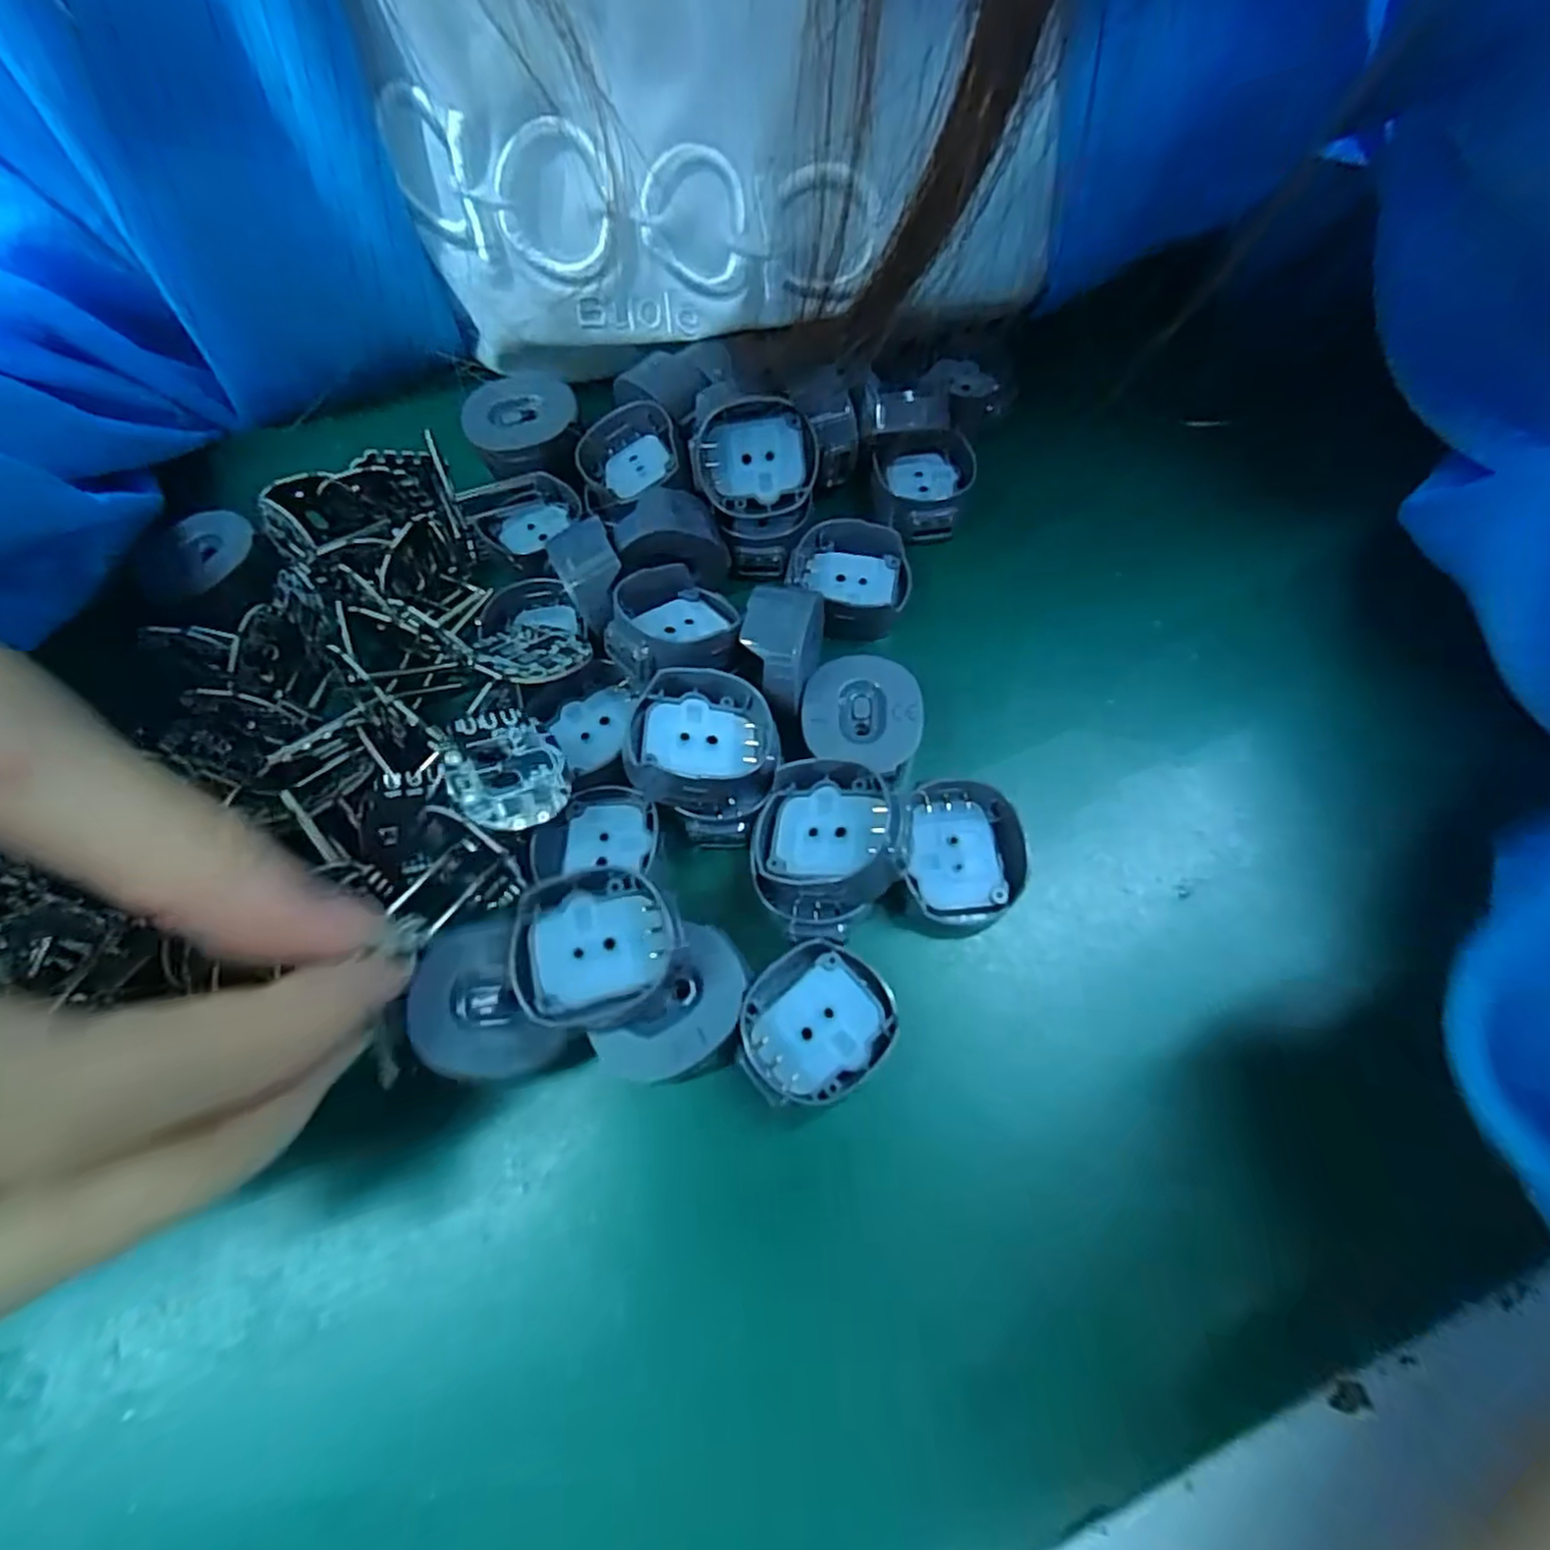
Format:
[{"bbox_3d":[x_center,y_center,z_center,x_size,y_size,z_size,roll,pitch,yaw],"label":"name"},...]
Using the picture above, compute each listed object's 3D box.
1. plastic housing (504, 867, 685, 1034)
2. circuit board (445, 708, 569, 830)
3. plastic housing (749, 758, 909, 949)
[{"bbox_3d":[-0.030,0.030,0.126,0.027,0.010,0.025,-7,66,0],"label":"plastic housing"},{"bbox_3d":[-0.051,-0.001,0.137,0.020,0.004,0.023,-16,78,-37],"label":"circuit board"},{"bbox_3d":[0.008,0.012,0.134,0.026,0.010,0.033,-11,66,-1],"label":"plastic housing"}]

